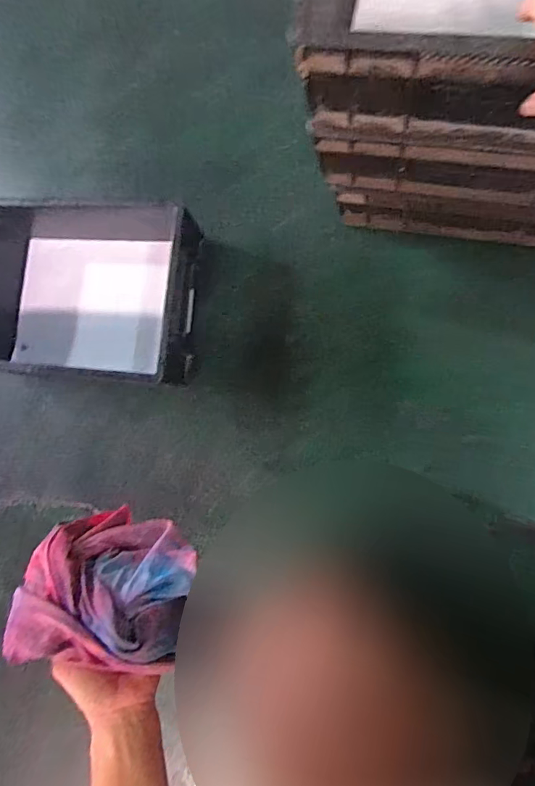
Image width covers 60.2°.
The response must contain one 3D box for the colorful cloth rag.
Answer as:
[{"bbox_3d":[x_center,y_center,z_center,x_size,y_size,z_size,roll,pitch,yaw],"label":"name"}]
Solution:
[{"bbox_3d":[-0.140,0.178,0.416,0.137,0.116,0.108,19,86,7],"label":"colorful cloth rag"}]

